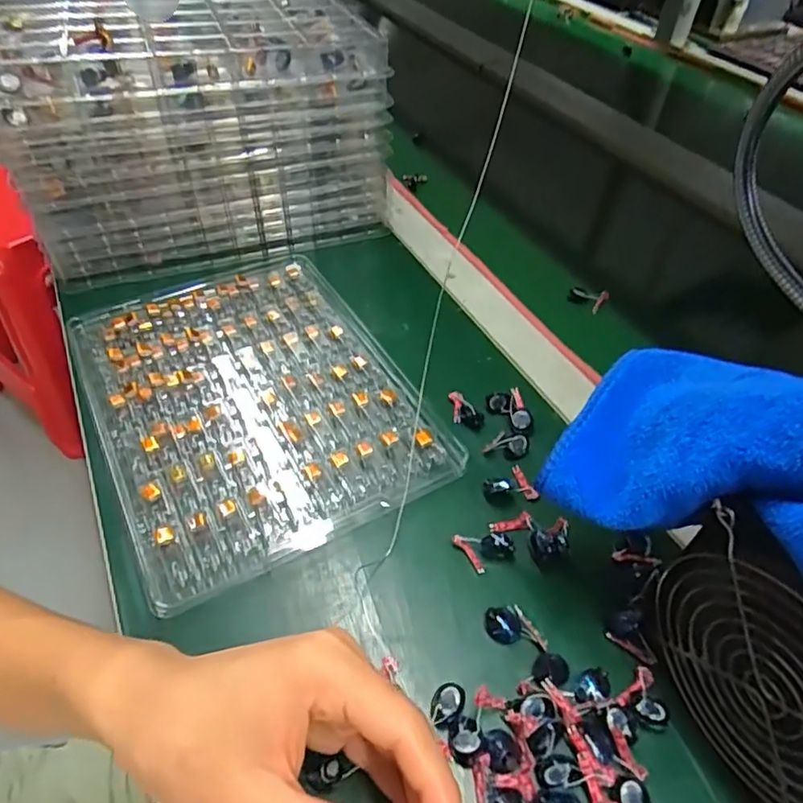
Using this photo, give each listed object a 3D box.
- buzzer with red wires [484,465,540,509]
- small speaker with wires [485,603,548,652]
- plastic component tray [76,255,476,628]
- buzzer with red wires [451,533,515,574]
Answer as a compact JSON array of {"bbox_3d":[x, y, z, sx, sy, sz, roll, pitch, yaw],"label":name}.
[{"bbox_3d":[0.067,0.052,0.360,0.030,0.012,0.024,-17,50,-18],"label":"buzzer with red wires"},{"bbox_3d":[0.059,0.117,0.303,0.031,0.009,0.018,7,47,3],"label":"small speaker with wires"},{"bbox_3d":[-0.104,-0.009,0.406,0.197,0.014,0.258,-21,52,-22],"label":"plastic component tray"},{"bbox_3d":[0.047,0.080,0.332,0.025,0.013,0.025,-22,52,-22],"label":"buzzer with red wires"}]

